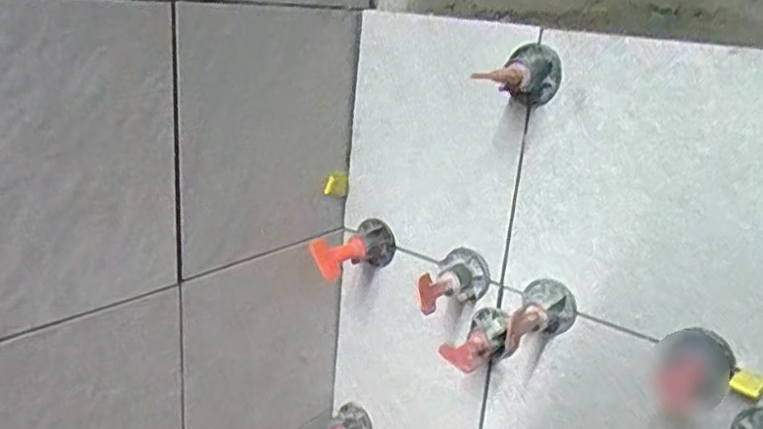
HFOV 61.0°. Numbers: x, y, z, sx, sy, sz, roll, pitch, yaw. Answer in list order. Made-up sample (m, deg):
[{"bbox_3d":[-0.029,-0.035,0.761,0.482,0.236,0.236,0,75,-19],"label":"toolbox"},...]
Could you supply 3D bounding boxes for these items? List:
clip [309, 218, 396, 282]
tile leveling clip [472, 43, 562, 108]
[{"bbox_3d":[-0.022,0.023,0.420,0.061,0.029,0.028,-12,24,-40],"label":"clip"},{"bbox_3d":[0.071,-0.071,0.335,0.028,0.031,0.043,20,24,39],"label":"tile leveling clip"}]

